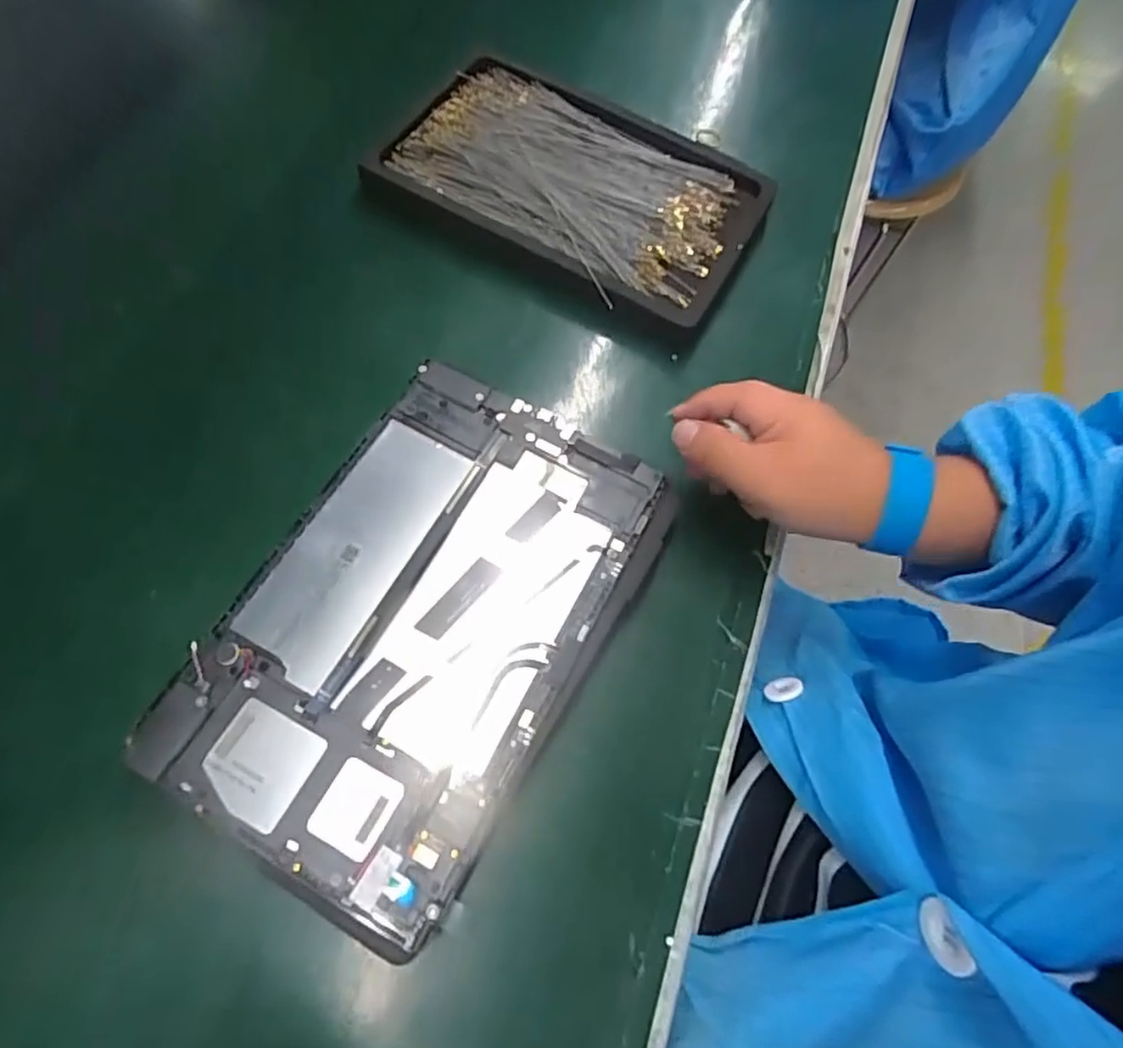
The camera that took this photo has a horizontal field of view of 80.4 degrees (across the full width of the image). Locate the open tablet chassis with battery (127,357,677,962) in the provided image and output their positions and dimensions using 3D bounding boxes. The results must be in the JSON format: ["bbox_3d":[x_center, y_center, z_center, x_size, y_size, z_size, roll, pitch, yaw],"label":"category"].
[{"bbox_3d":[-0.063,0.040,0.314,0.156,0.013,0.239,30,67,7],"label":"open tablet chassis with battery"}]

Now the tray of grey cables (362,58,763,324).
[{"bbox_3d":[0.007,-0.230,0.454,0.245,0.036,0.156,28,66,10],"label":"tray of grey cables"}]

